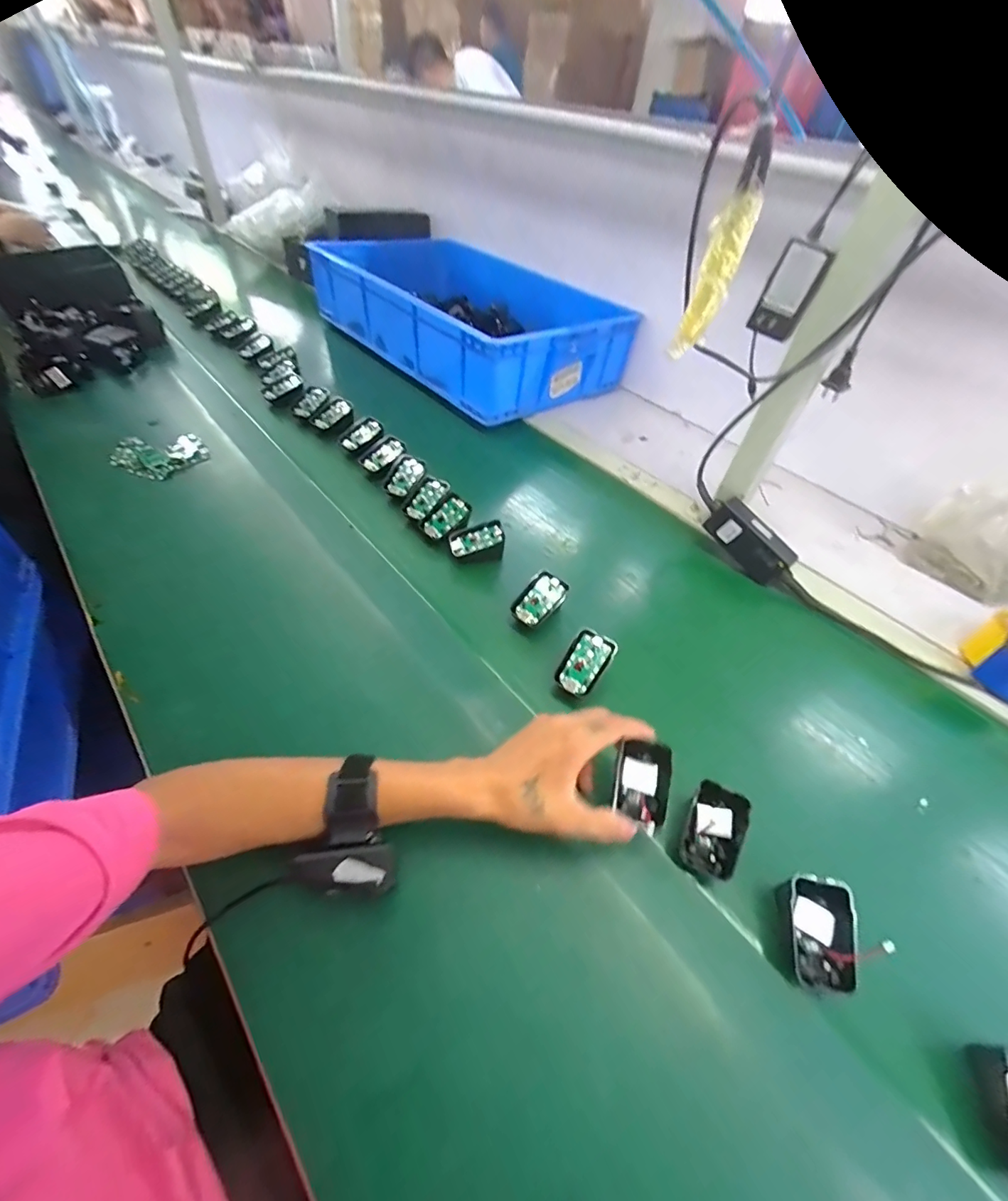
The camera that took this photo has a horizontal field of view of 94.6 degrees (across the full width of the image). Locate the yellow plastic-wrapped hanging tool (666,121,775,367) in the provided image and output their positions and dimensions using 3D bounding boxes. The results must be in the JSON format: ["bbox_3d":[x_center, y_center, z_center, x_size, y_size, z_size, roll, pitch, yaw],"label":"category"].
[{"bbox_3d":[0.106,-0.167,0.223,0.017,0.094,0.011,25,23,15],"label":"yellow plastic-wrapped hanging tool"}]

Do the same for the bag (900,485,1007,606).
[{"bbox_3d":[0.642,-0.081,0.606,0.060,0.164,0.156,-31,58,-30],"label":"bag"}]

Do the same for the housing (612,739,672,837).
[{"bbox_3d":[0.111,0.149,0.376,0.040,0.025,0.063,11,60,20],"label":"housing"}]

